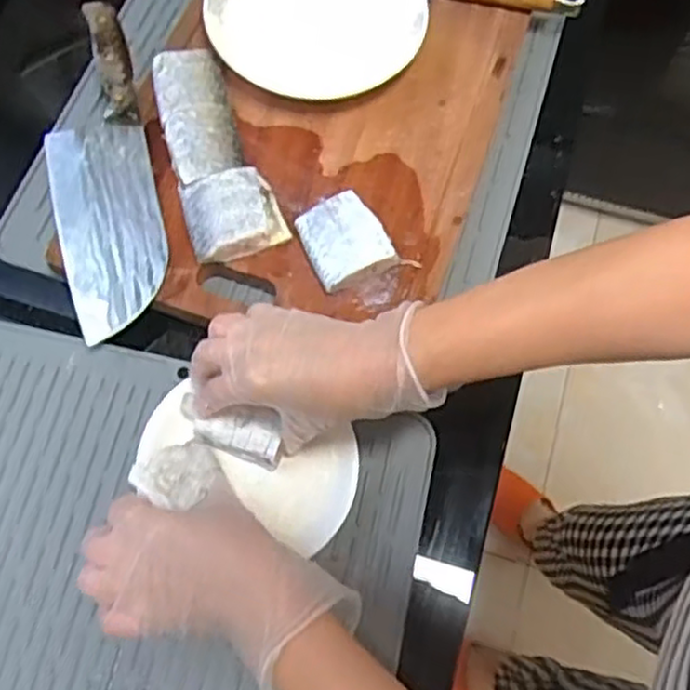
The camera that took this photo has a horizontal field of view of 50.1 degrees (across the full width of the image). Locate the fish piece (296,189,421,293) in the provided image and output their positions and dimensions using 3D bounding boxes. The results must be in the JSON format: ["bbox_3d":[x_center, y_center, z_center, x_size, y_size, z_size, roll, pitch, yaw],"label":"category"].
[{"bbox_3d":[0.005,-0.083,0.570,0.070,0.026,0.068,-23,72,-11],"label":"fish piece"}]

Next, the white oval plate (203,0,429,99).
[{"bbox_3d":[-0.025,-0.287,0.630,0.184,0.035,0.150,-3,69,-4],"label":"white oval plate"}]

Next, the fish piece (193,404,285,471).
[{"bbox_3d":[-0.073,0.061,0.519,0.065,0.024,0.031,21,69,5],"label":"fish piece"}]

